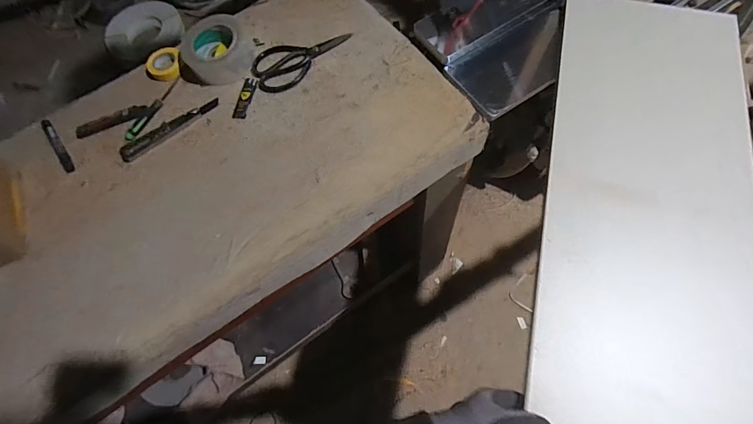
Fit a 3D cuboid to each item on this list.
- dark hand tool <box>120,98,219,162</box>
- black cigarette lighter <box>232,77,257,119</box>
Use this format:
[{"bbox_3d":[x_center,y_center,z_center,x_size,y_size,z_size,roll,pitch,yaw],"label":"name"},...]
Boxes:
[{"bbox_3d":[-0.356,-0.144,0.668,0.183,0.011,0.032,-34,70,-11],"label":"dark hand tool"},{"bbox_3d":[-0.231,-0.201,0.678,0.023,0.006,0.083,8,68,6],"label":"black cigarette lighter"}]

